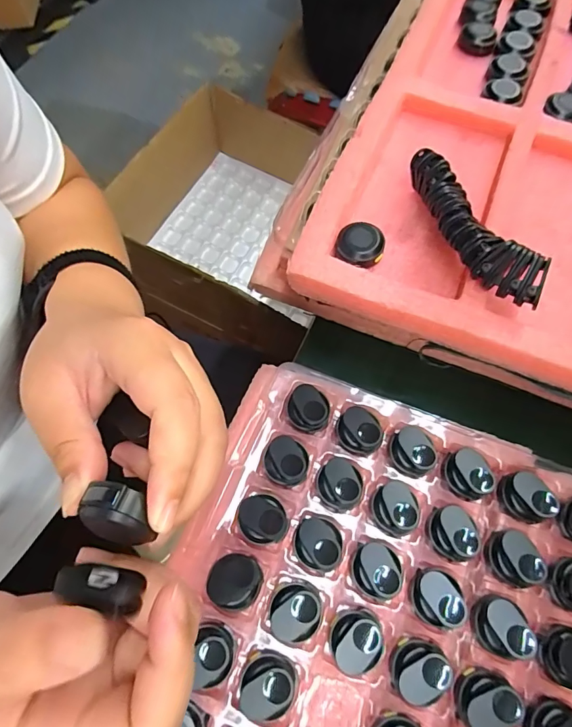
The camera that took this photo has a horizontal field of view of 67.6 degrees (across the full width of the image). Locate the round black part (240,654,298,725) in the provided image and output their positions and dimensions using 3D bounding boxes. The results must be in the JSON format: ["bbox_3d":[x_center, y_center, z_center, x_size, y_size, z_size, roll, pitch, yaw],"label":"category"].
[{"bbox_3d":[-0.009,0.169,0.220,0.028,0.013,0.029,1,69,-3],"label":"round black part"}]

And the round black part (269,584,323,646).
[{"bbox_3d":[0.005,0.138,0.234,0.027,0.012,0.029,1,69,-3],"label":"round black part"}]

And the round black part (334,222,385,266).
[{"bbox_3d":[0.046,-0.074,0.267,0.031,0.009,0.027,-20,71,-10],"label":"round black part"}]

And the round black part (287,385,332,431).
[{"bbox_3d":[0.015,0.030,0.282,0.027,0.014,0.027,1,69,-3],"label":"round black part"}]

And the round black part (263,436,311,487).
[{"bbox_3d":[0.001,0.061,0.267,0.028,0.014,0.028,1,69,-3],"label":"round black part"}]

